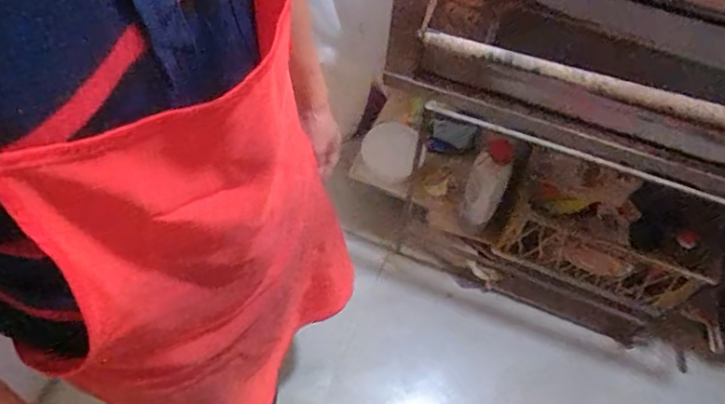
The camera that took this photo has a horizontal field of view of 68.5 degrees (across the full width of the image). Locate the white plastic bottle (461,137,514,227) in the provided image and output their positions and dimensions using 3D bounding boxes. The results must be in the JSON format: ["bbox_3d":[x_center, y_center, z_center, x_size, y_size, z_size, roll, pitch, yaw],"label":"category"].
[{"bbox_3d":[0.316,-0.051,1.354,0.083,0.223,0.060,20,21,7],"label":"white plastic bottle"}]

